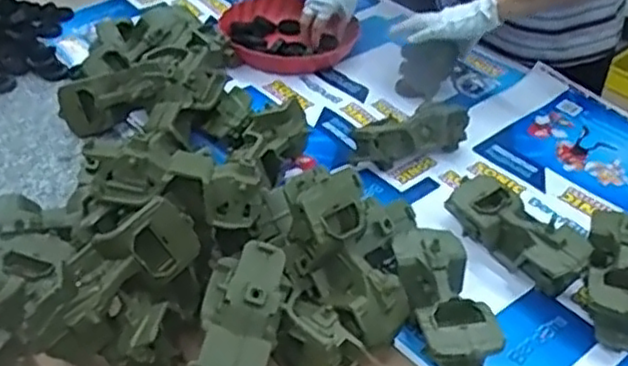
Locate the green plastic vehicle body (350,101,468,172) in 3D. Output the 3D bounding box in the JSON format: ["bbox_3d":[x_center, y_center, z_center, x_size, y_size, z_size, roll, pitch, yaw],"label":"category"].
[{"bbox_3d":[0.129,-0.064,0.965,0.170,0.068,0.051,-15,43,-18],"label":"green plastic vehicle body"}]

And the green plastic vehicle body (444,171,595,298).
[{"bbox_3d":[0.238,0.060,0.821,0.060,0.068,0.179,-27,48,-29],"label":"green plastic vehicle body"}]

